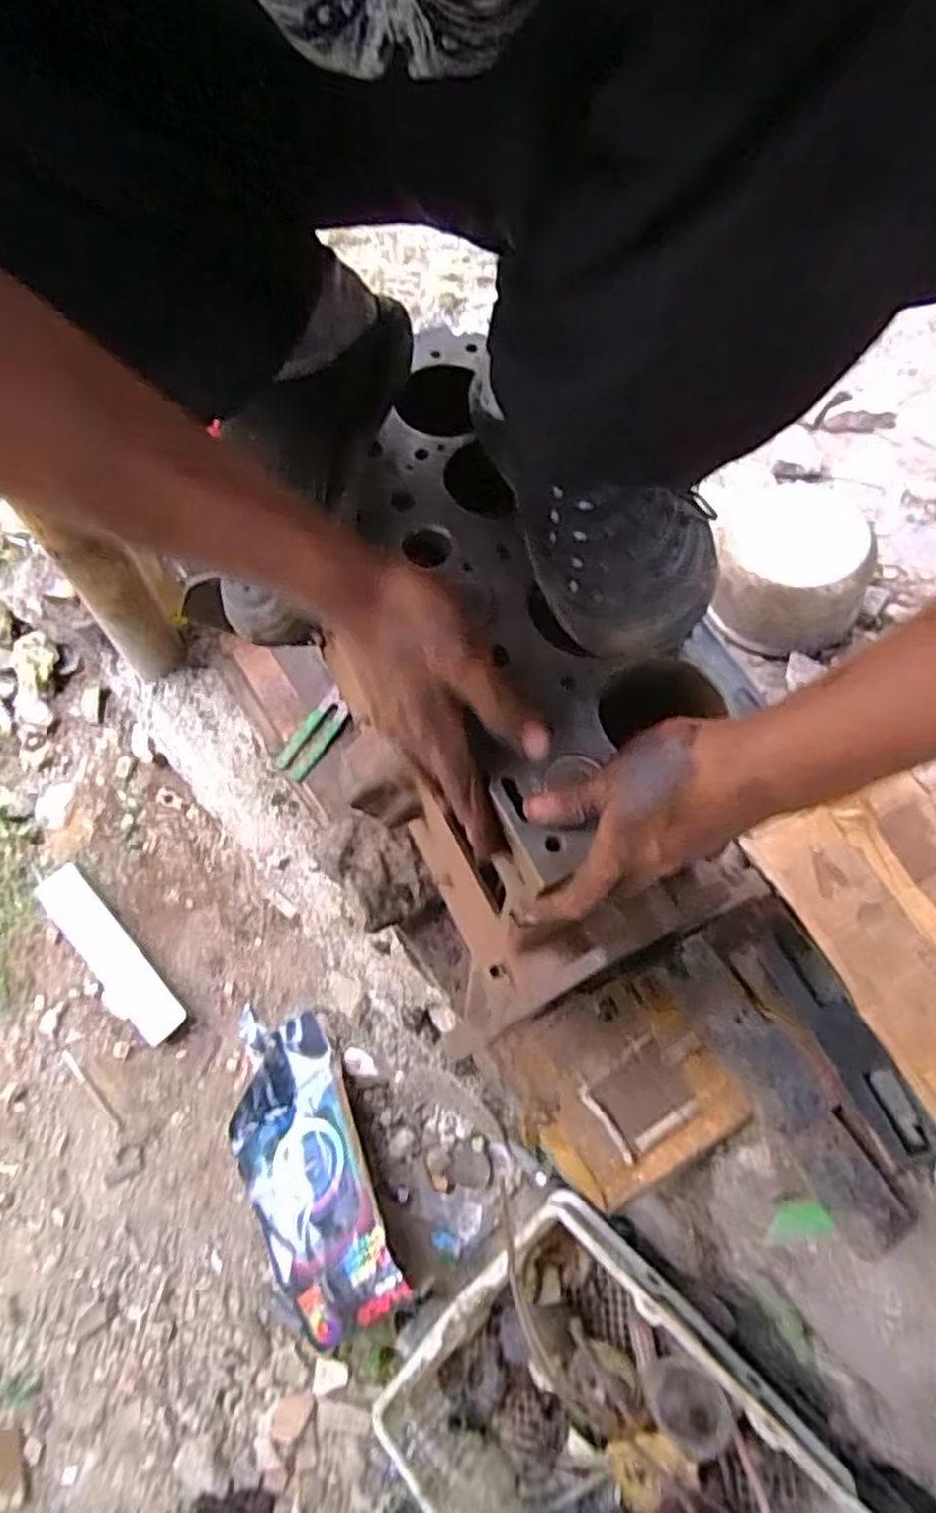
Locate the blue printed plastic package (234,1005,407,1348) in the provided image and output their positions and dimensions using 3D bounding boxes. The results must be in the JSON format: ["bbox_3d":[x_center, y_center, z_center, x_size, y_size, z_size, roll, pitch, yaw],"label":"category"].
[{"bbox_3d":[-0.271,0.660,1.227,0.220,0.085,0.500,-30,55,2],"label":"blue printed plastic package"}]

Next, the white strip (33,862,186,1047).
[{"bbox_3d":[-0.669,0.367,1.381,0.095,0.025,0.373,-40,76,-16],"label":"white strip"}]

